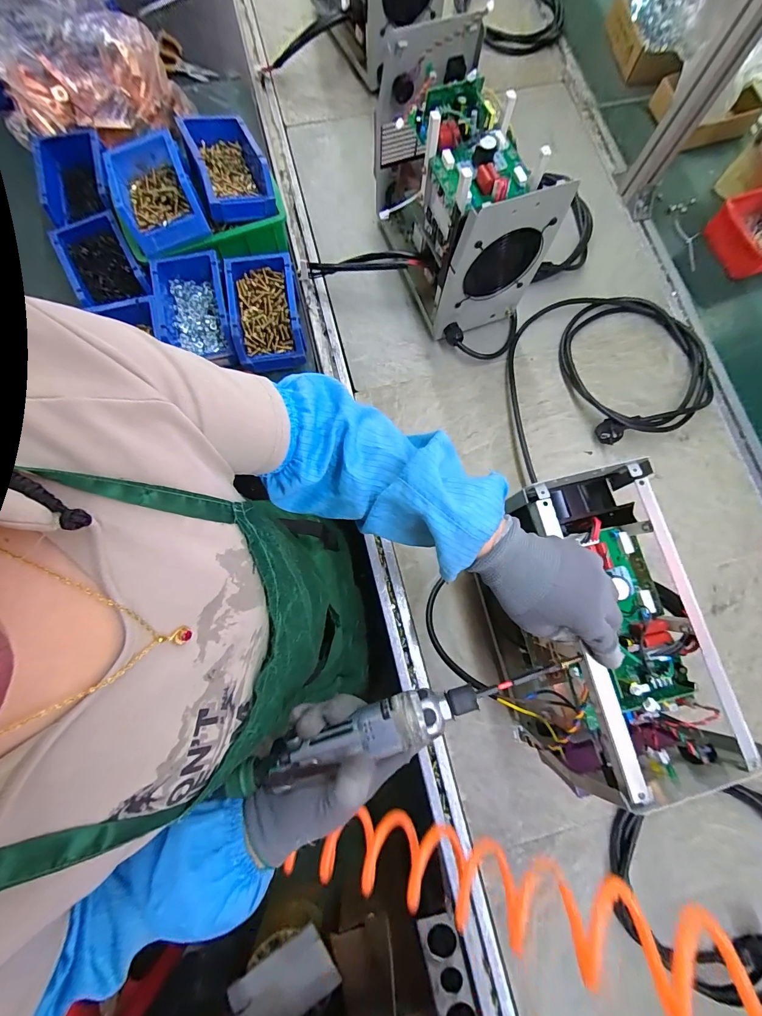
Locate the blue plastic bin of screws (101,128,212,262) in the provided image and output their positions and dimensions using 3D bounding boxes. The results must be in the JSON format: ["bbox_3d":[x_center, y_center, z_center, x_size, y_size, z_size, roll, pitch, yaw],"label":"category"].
[{"bbox_3d":[-0.343,-0.476,0.549,0.120,0.047,0.166,-23,80,-5],"label":"blue plastic bin of screws"}]

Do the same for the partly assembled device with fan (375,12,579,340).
[{"bbox_3d":[0.111,-0.466,0.557,0.160,0.237,0.306,-20,80,-5],"label":"partly assembled device with fan"}]

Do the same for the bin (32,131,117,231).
[{"bbox_3d":[-0.492,-0.523,0.612,0.115,0.074,0.174,-20,80,-5],"label":"bin"}]

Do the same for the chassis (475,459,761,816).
[{"bbox_3d":[0.229,0.133,0.433,0.145,0.230,0.307,-10,79,-3],"label":"chassis"}]

